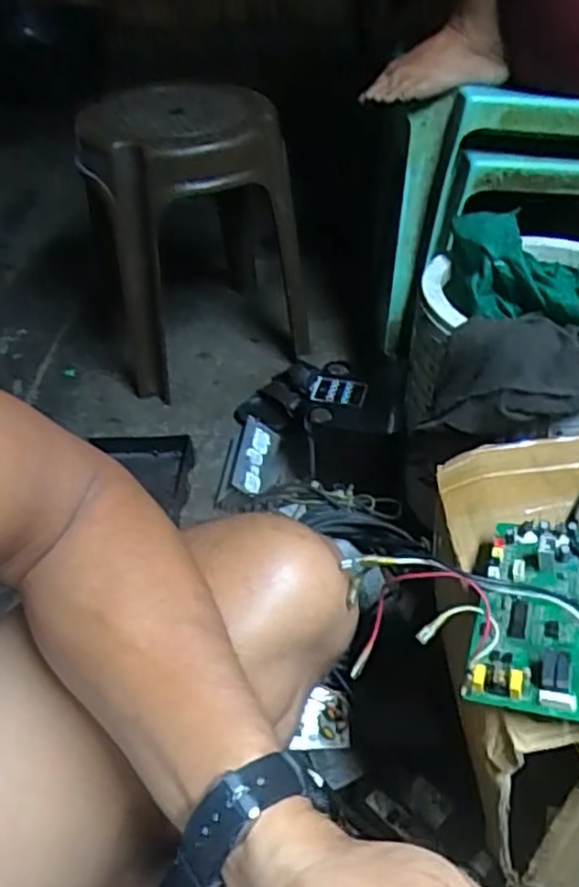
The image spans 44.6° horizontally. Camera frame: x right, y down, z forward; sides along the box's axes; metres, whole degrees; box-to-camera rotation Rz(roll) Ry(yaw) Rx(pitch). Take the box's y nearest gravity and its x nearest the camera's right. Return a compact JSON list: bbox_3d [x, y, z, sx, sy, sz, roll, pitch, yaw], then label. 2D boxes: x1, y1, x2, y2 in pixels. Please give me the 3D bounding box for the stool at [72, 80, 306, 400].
[{"bbox_3d":[-0.142,-0.341,1.202,0.325,0.430,0.263,-9,43,-6],"label":"stool"}]

